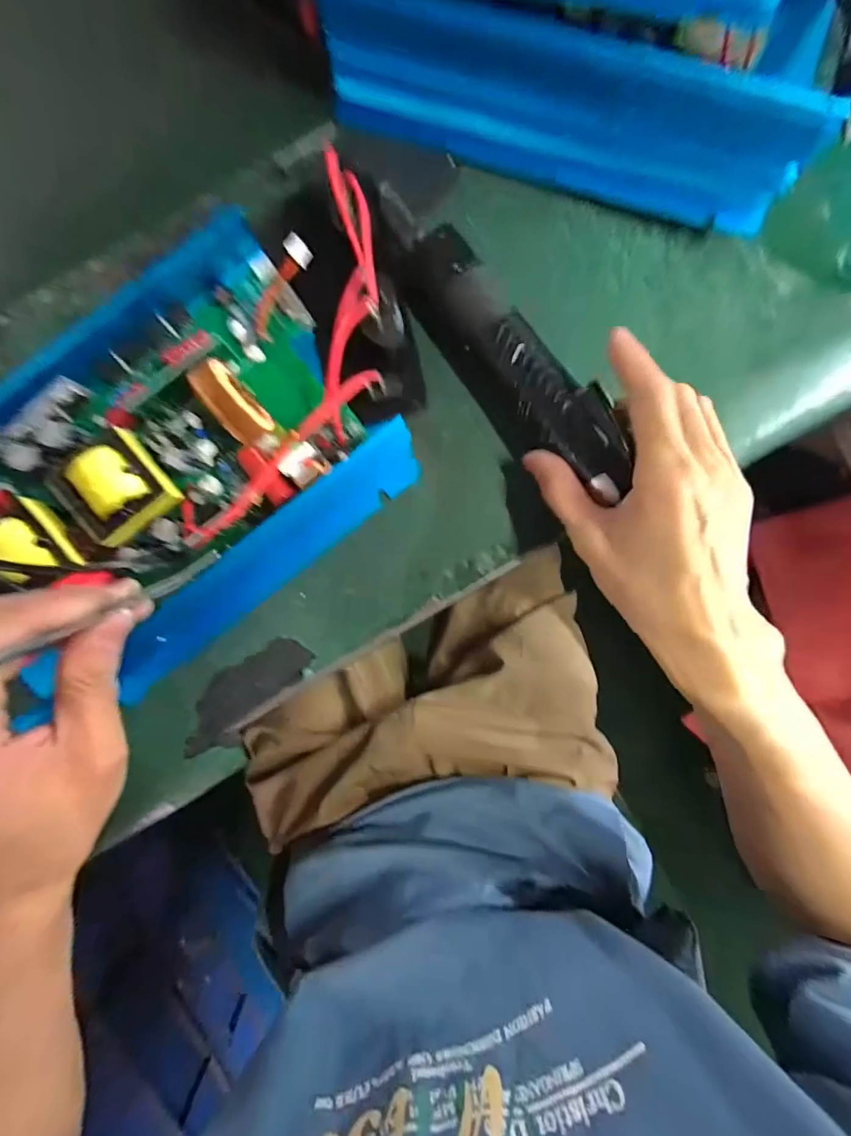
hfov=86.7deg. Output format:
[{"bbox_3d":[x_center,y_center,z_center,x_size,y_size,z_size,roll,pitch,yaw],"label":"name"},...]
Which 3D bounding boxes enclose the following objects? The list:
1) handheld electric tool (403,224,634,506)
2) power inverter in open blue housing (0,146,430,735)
[{"bbox_3d":[0.050,-0.108,0.253,0.042,0.035,0.168,-40,86,2],"label":"handheld electric tool"},{"bbox_3d":[-0.140,-0.051,0.222,0.315,0.106,0.165,-36,93,2],"label":"power inverter in open blue housing"}]

